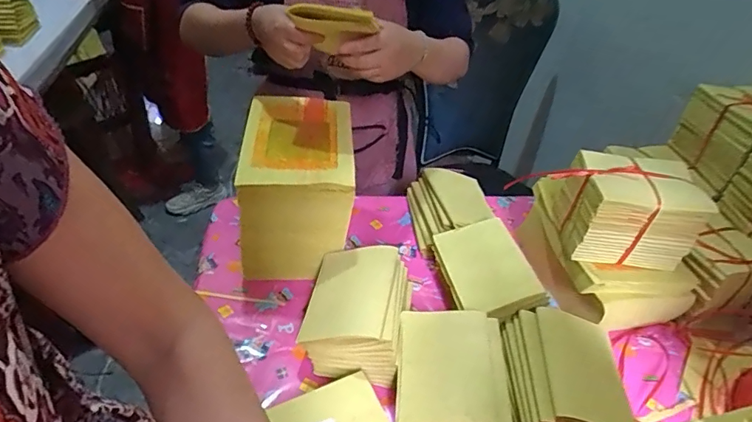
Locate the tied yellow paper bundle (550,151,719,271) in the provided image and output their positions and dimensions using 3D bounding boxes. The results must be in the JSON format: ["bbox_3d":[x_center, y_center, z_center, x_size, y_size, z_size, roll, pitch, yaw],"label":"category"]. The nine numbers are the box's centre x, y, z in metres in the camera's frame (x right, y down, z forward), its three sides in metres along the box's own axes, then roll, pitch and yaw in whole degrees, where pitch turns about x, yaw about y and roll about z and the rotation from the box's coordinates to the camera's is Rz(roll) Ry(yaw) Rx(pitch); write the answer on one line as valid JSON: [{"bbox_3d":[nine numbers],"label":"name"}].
[{"bbox_3d":[0.377,-0.005,0.727,0.170,0.140,0.124,6,40,0],"label":"tied yellow paper bundle"}]

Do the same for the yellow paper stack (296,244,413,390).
[{"bbox_3d":[-0.028,0.134,0.671,0.135,0.115,0.177,11,41,5],"label":"yellow paper stack"}]

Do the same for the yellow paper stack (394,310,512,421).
[{"bbox_3d":[0.093,0.223,0.622,0.133,0.103,0.167,4,40,-2],"label":"yellow paper stack"}]

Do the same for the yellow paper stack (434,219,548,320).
[{"bbox_3d":[0.167,0.088,0.742,0.127,0.023,0.169,-17,45,-1],"label":"yellow paper stack"}]

